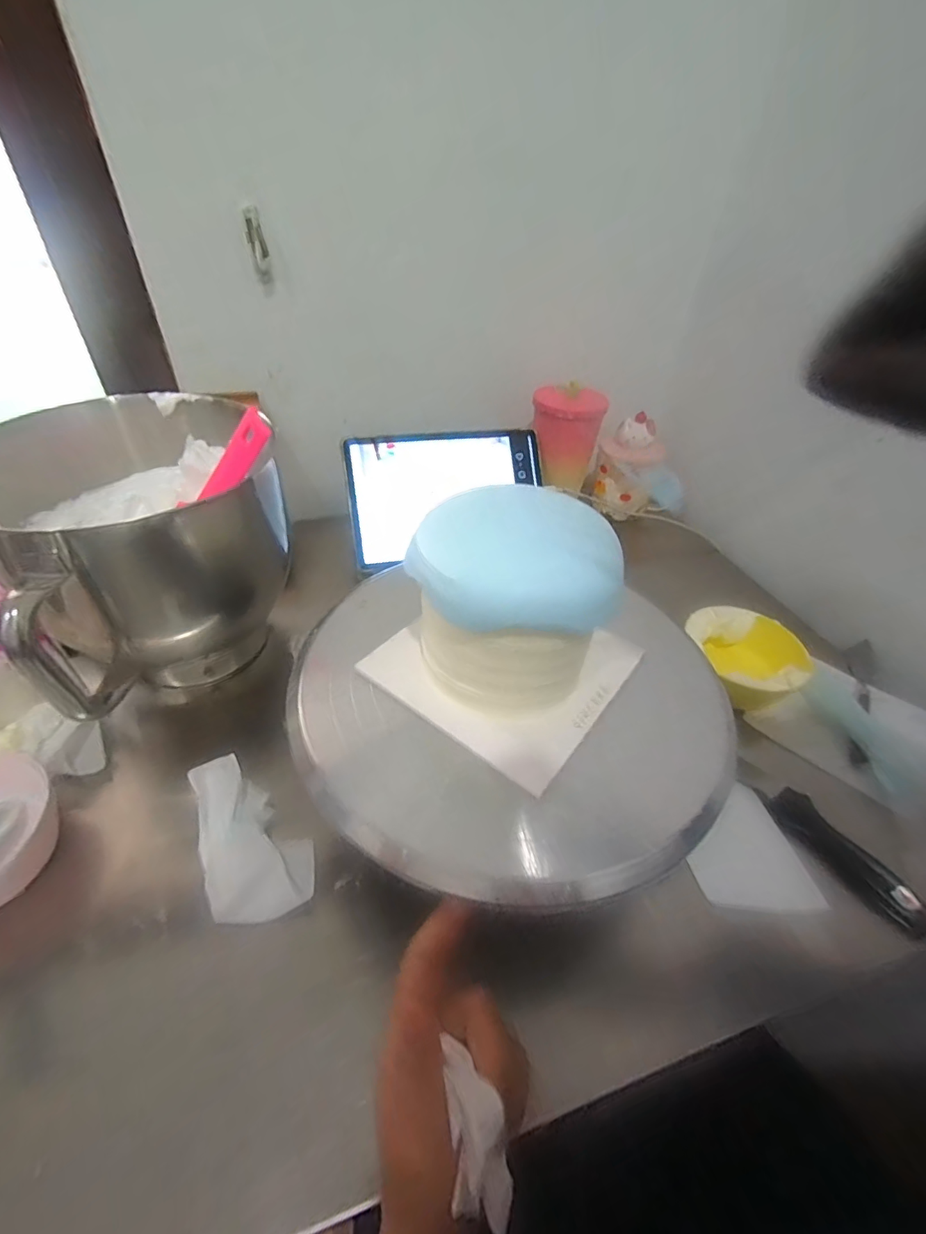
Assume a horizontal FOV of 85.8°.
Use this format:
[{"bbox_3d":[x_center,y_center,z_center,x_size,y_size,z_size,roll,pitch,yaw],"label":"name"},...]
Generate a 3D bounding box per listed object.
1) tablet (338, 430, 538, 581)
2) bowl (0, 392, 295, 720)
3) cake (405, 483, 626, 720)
[{"bbox_3d":[-0.017,-0.154,0.637,0.249,0.161,0.011,-8,0,-11],"label":"tablet"},{"bbox_3d":[-0.276,-0.044,0.457,0.222,0.220,0.210,-31,53,-32],"label":"bowl"},{"bbox_3d":[0.031,-0.009,0.291,0.111,0.100,0.097,19,44,16],"label":"cake"}]

